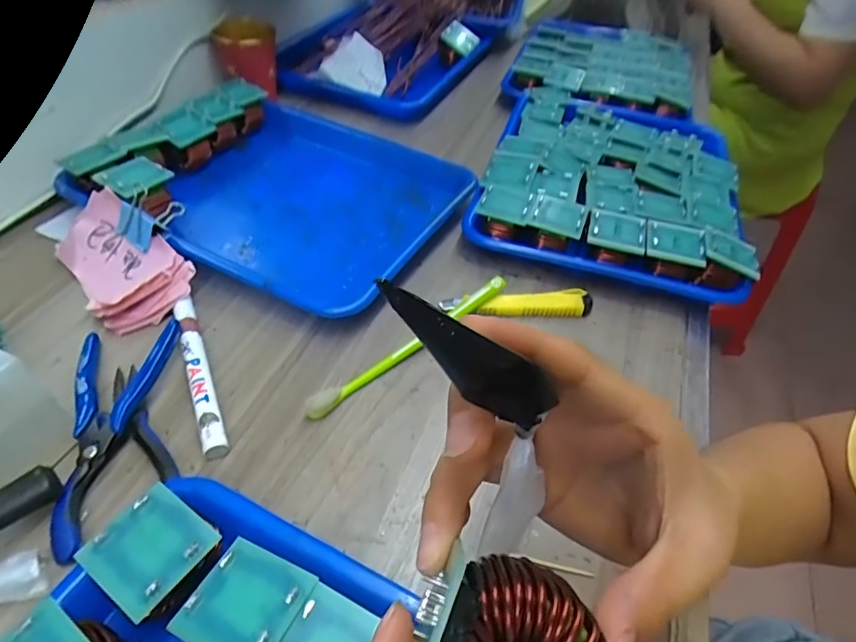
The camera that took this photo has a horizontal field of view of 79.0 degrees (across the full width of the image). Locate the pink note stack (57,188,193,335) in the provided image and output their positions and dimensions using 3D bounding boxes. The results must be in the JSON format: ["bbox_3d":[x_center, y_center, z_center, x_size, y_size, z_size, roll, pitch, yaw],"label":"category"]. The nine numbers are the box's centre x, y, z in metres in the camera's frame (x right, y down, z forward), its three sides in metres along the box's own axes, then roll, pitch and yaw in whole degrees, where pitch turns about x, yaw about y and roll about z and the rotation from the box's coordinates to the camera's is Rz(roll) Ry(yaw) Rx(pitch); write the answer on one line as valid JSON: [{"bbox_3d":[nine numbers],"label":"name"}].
[{"bbox_3d":[-0.242,-0.047,0.409,0.123,0.027,0.072,40,84,22],"label":"pink note stack"}]

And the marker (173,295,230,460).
[{"bbox_3d":[-0.159,0.034,0.360,0.016,0.017,0.140,-15,50,-21],"label":"marker"}]

